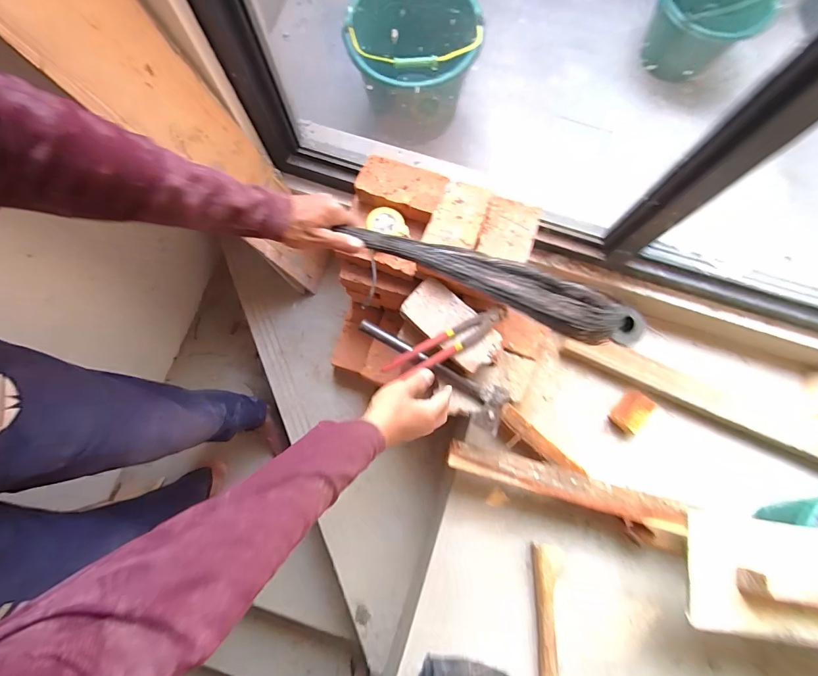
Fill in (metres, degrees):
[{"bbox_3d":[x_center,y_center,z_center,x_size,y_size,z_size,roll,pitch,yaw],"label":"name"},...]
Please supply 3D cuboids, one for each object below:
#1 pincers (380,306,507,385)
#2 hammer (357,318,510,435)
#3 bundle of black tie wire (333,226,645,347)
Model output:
[{"bbox_3d":[0.063,0.009,0.628,0.212,0.024,0.041,-26,80,3],"label":"pincers"},{"bbox_3d":[0.030,0.063,0.657,0.281,0.033,0.076,26,80,5],"label":"hammer"},{"bbox_3d":[0.097,-0.070,0.463,0.342,0.028,0.065,21,80,9],"label":"bundle of black tie wire"}]

